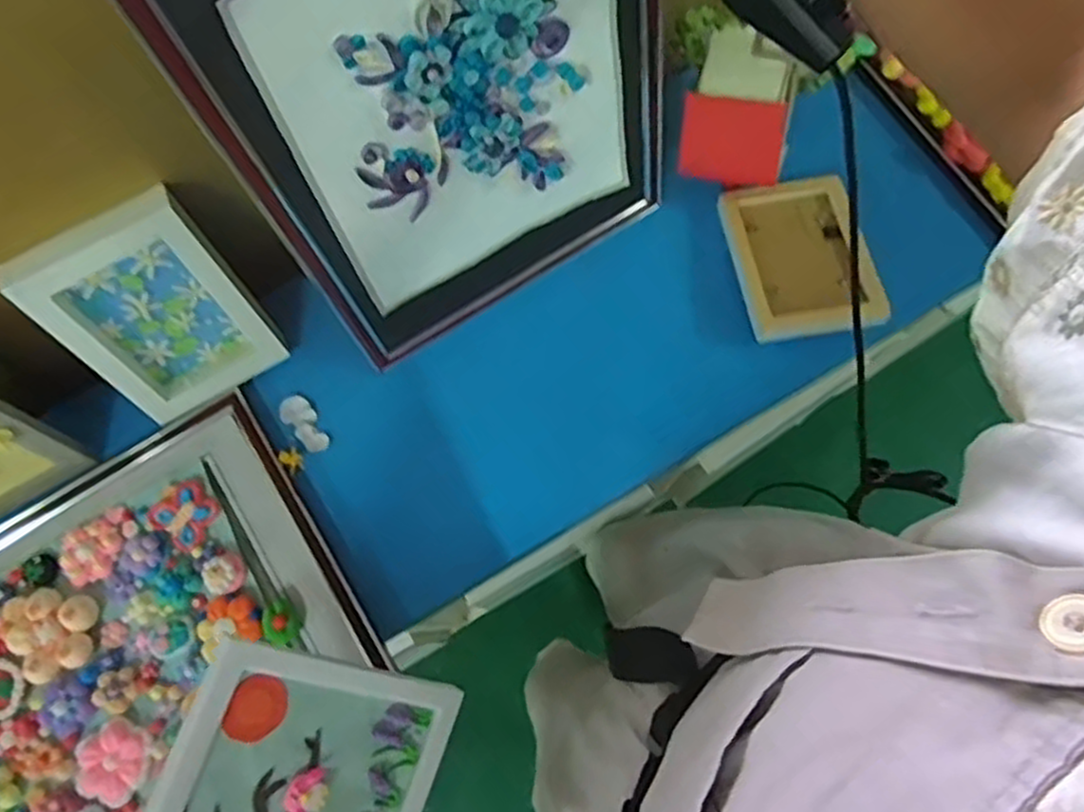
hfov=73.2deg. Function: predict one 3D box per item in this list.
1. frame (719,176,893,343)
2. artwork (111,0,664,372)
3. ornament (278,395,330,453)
[{"bbox_3d":[0.237,-0.139,0.664,0.117,0.032,0.157,-11,76,-2],"label":"frame"},{"bbox_3d":[-0.050,-0.204,0.506,0.300,0.442,0.034,-32,63,-5],"label":"artwork"},{"bbox_3d":[-0.215,0.017,0.665,0.028,0.004,0.059,-40,80,-24],"label":"ornament"}]

